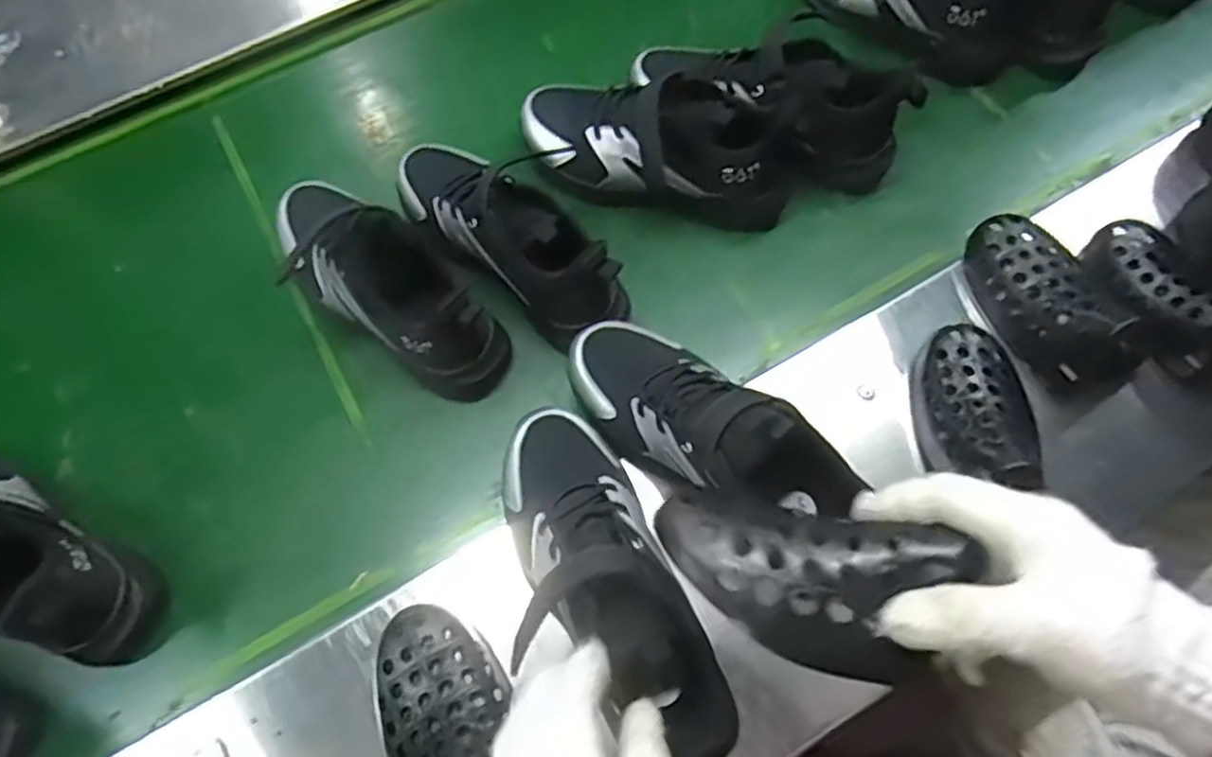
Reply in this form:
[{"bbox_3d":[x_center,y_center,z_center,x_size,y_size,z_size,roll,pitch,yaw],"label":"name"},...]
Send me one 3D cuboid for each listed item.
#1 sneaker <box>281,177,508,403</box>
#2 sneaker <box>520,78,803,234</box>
[{"bbox_3d":[-0.185,-0.093,0.604,0.252,0.109,0.093,35,71,15],"label":"sneaker"},{"bbox_3d":[0.044,-0.208,0.658,0.253,0.103,0.091,22,68,10],"label":"sneaker"}]

